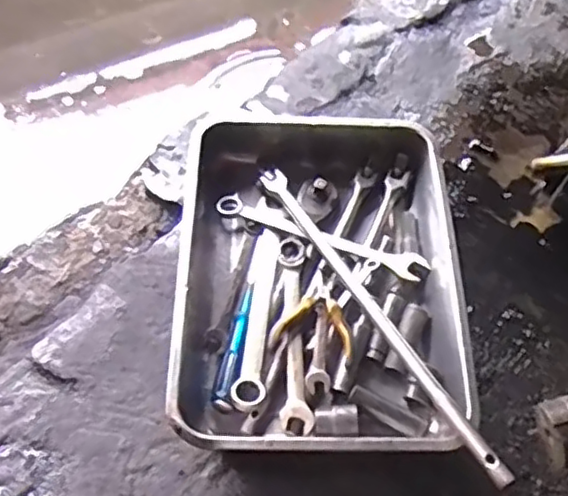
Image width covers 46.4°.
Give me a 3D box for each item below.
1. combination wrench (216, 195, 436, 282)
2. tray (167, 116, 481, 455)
[{"bbox_3d":[0.043,-0.013,0.765,0.249,0.016,0.034,20,61,13],"label":"combination wrench"},{"bbox_3d":[0.036,0.026,0.730,0.298,0.083,0.402,0,59,1],"label":"tray"}]

